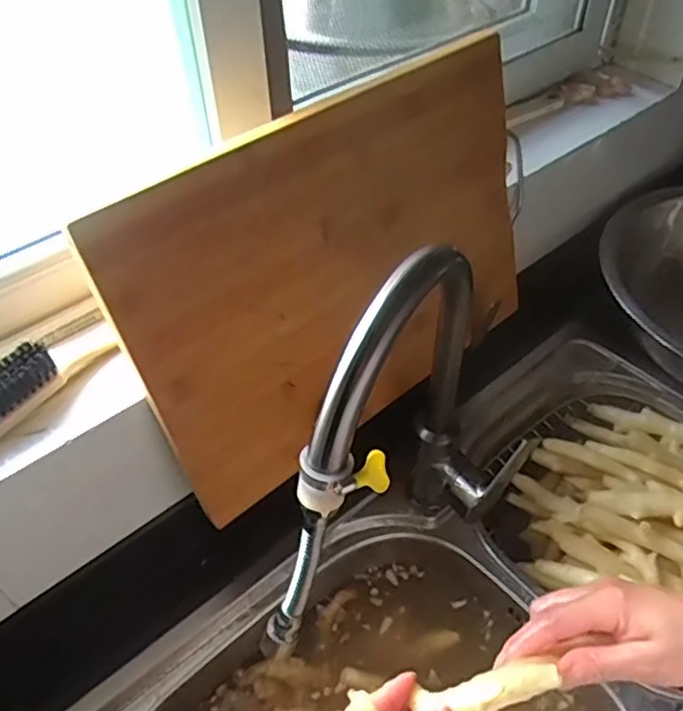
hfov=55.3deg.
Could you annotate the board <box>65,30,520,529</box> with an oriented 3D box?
[{"bbox_3d":[0.014,-0.072,0.555,0.389,0.269,0.026,-35,39,-28],"label":"board"}]

